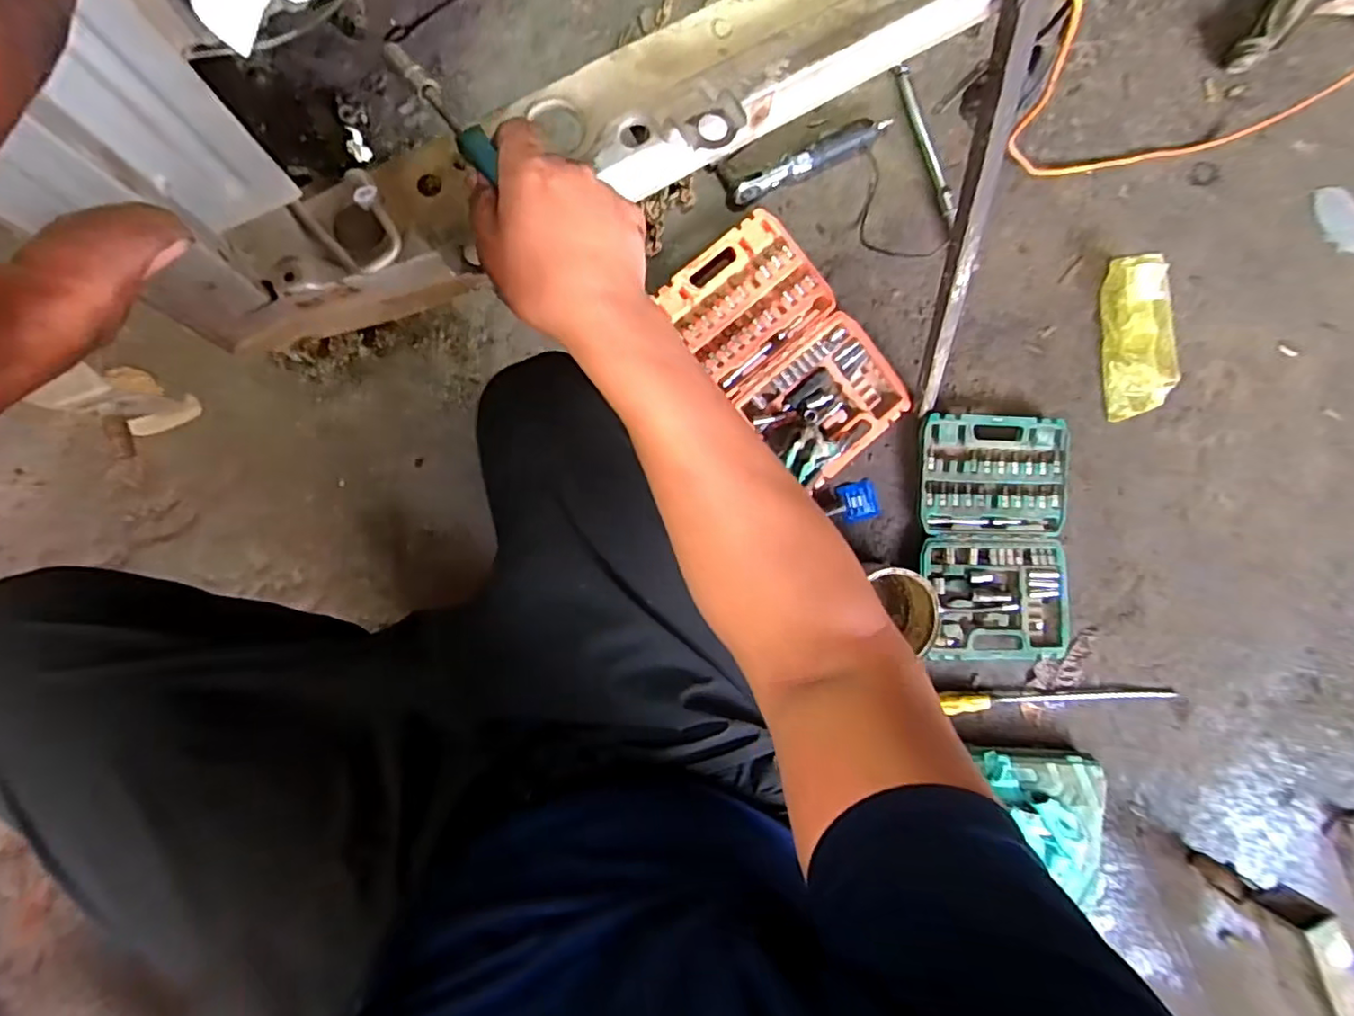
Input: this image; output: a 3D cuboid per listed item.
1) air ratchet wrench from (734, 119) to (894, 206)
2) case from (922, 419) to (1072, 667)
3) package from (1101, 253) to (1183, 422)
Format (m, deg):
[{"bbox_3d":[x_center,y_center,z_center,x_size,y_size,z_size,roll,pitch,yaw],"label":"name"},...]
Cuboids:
[{"bbox_3d":[0.209,-0.545,0.987,0.267,0.032,0.039,-27,93,-5],"label":"air ratchet wrench"},{"bbox_3d":[0.517,0.048,1.027,0.247,0.043,0.389,-2,90,-6],"label":"case"},{"bbox_3d":[0.781,-0.288,1.062,0.117,0.048,0.263,-3,91,-6],"label":"package"}]

